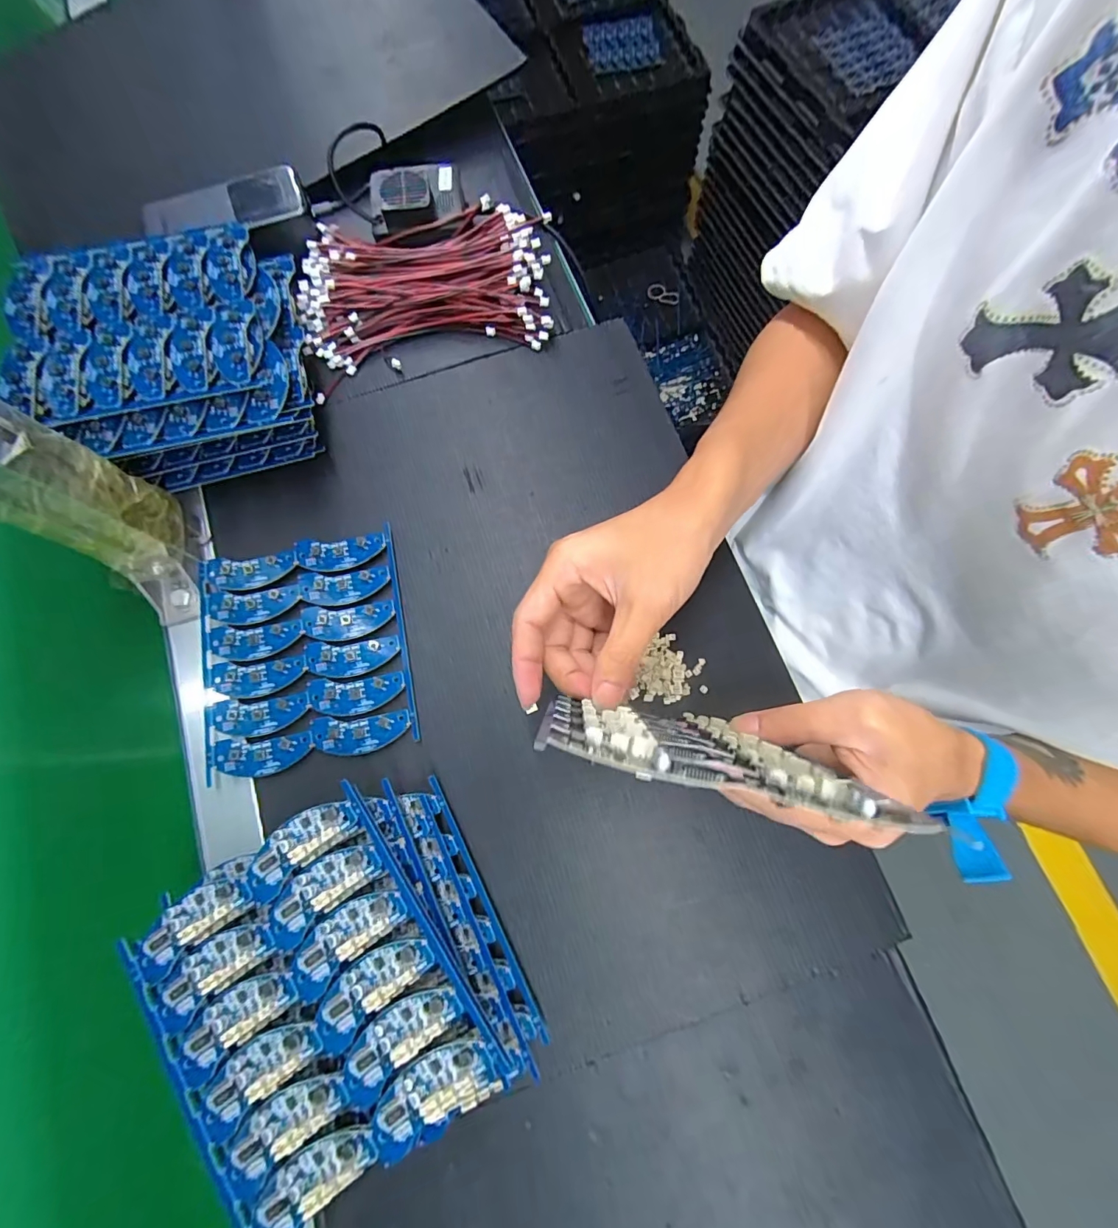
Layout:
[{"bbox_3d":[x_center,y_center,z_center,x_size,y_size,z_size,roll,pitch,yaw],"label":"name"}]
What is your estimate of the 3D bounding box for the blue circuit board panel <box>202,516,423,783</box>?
[{"bbox_3d":[-0.176,0.024,0.338,0.137,0.007,0.152,-12,76,-4],"label":"blue circuit board panel"}]

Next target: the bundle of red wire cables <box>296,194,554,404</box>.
[{"bbox_3d":[-0.110,-0.270,0.402,0.205,0.017,0.128,-13,91,-1],"label":"bundle of red wire cables"}]

